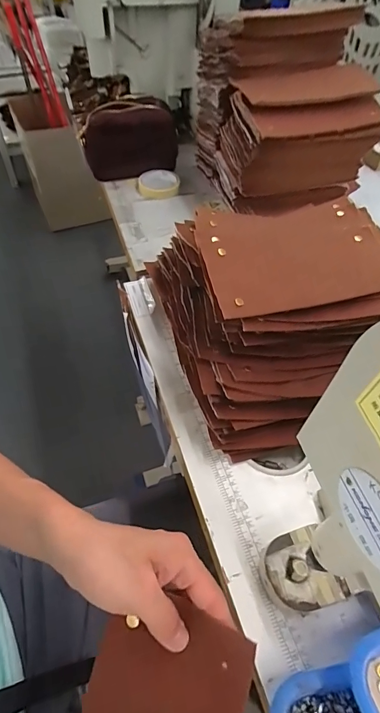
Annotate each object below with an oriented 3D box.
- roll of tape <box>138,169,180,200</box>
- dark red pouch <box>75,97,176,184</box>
[{"bbox_3d":[-0.069,-0.384,0.836,0.088,0.020,0.088,1,53,-2],"label":"roll of tape"},{"bbox_3d":[-0.129,-0.465,0.824,0.199,0.128,0.087,-21,57,-18],"label":"dark red pouch"}]

